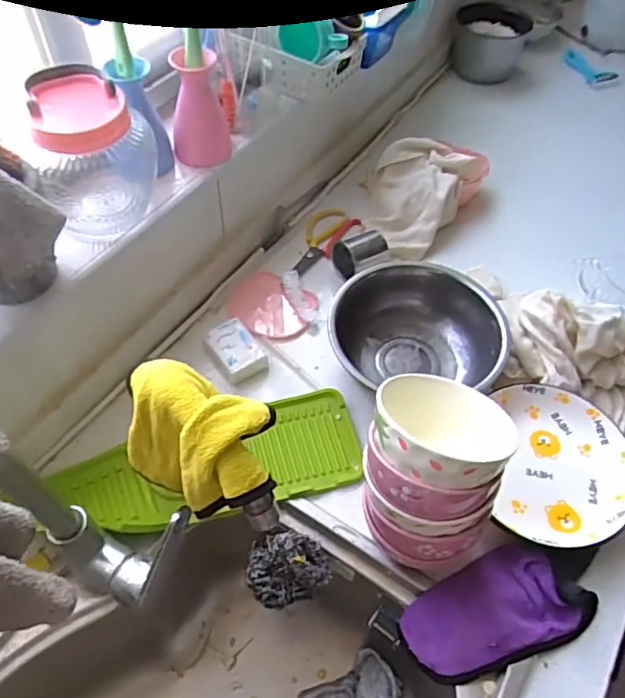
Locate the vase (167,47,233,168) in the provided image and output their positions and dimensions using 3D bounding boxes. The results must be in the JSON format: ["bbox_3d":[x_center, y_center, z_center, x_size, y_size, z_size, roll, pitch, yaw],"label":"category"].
[{"bbox_3d":[-0.131,-0.277,0.675,0.065,0.122,0.065,-7,54,-7],"label":"vase"}]

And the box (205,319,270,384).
[{"bbox_3d":[-0.093,0.002,0.716,0.056,0.028,0.079,-29,59,-21],"label":"box"}]

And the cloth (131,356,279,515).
[{"bbox_3d":[-0.076,0.073,0.432,0.115,0.113,0.075,35,60,22],"label":"cloth"}]

